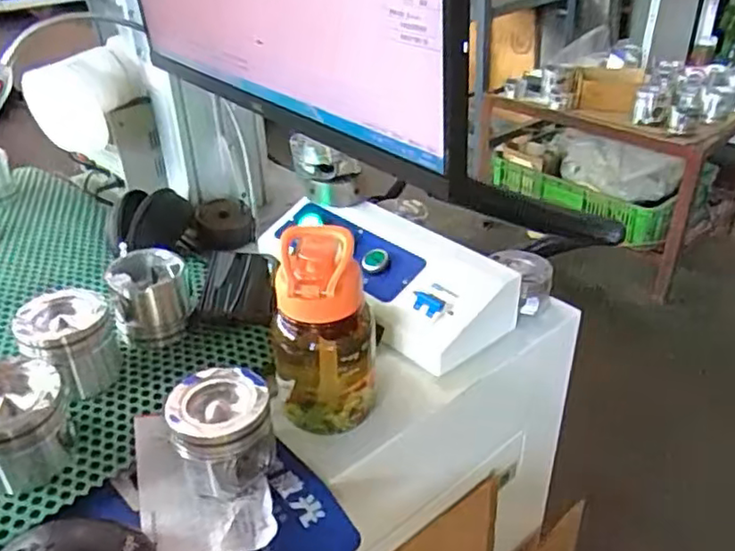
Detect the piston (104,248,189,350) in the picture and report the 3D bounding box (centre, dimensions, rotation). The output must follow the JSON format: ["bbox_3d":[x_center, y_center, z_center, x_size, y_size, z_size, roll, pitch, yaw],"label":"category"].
[{"bbox_3d":[-0.221,0.021,0.662,0.077,0.066,0.086,-15,34,-20],"label":"piston"}]

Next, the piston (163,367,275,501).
[{"bbox_3d":[-0.117,0.127,0.524,0.079,0.069,0.082,-15,34,-20],"label":"piston"}]

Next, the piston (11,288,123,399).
[{"bbox_3d":[-0.271,0.063,0.591,0.077,0.073,0.072,-15,34,-20],"label":"piston"}]

